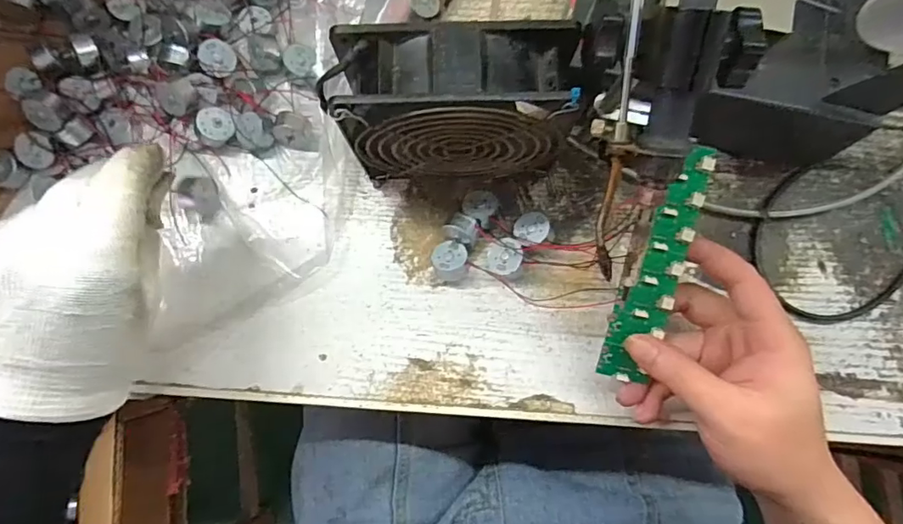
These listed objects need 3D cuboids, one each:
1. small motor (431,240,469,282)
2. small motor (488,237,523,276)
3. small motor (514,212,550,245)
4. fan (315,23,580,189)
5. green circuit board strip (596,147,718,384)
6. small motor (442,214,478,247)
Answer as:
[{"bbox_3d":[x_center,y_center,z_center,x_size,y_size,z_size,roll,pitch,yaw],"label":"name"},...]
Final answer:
[{"bbox_3d":[-0.001,0.000,0.339,0.022,0.019,0.026,-5,81,-1],"label":"small motor"},{"bbox_3d":[0.035,-0.003,0.339,0.021,0.020,0.024,0,81,0],"label":"small motor"},{"bbox_3d":[0.052,-0.022,0.341,0.021,0.021,0.020,0,81,0],"label":"small motor"},{"bbox_3d":[0.003,-0.082,0.300,0.124,0.121,0.044,-2,81,0],"label":"fan"},{"bbox_3d":[0.117,0.004,0.293,0.027,0.008,0.136,20,99,3],"label":"green circuit board strip"},{"bbox_3d":[0.007,-0.021,0.340,0.022,0.022,0.016,24,82,4],"label":"small motor"}]

